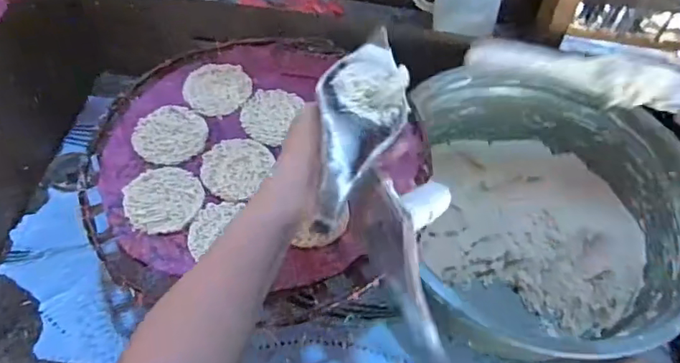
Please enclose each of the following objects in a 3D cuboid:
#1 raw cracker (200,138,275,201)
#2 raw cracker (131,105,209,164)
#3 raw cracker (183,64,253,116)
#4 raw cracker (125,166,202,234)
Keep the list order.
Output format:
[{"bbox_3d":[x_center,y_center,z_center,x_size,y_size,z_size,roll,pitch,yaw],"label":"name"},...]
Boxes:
[{"bbox_3d":[-0.115,-0.017,0.588,0.074,0.004,0.081,10,55,3],"label":"raw cracker"},{"bbox_3d":[-0.195,-0.056,0.610,0.079,0.006,0.077,-2,55,-5],"label":"raw cracker"},{"bbox_3d":[-0.150,-0.115,0.655,0.080,0.006,0.078,2,55,-2],"label":"raw cracker"},{"bbox_3d":[-0.186,0.018,0.560,0.079,0.008,0.075,2,55,-2],"label":"raw cracker"}]

